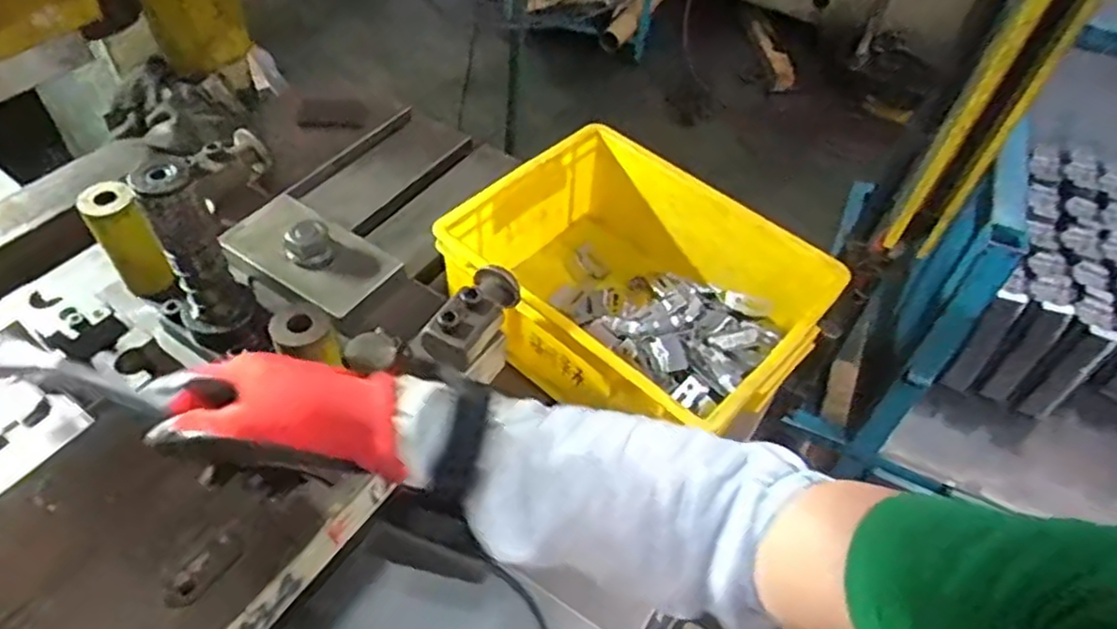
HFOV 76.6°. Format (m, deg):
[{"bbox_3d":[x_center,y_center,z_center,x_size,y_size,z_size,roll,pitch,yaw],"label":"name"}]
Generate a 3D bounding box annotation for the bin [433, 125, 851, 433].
[{"bbox_3d":[0.080,-0.017,0.744,0.348,0.144,0.268,36,56,24],"label":"bin"}]

